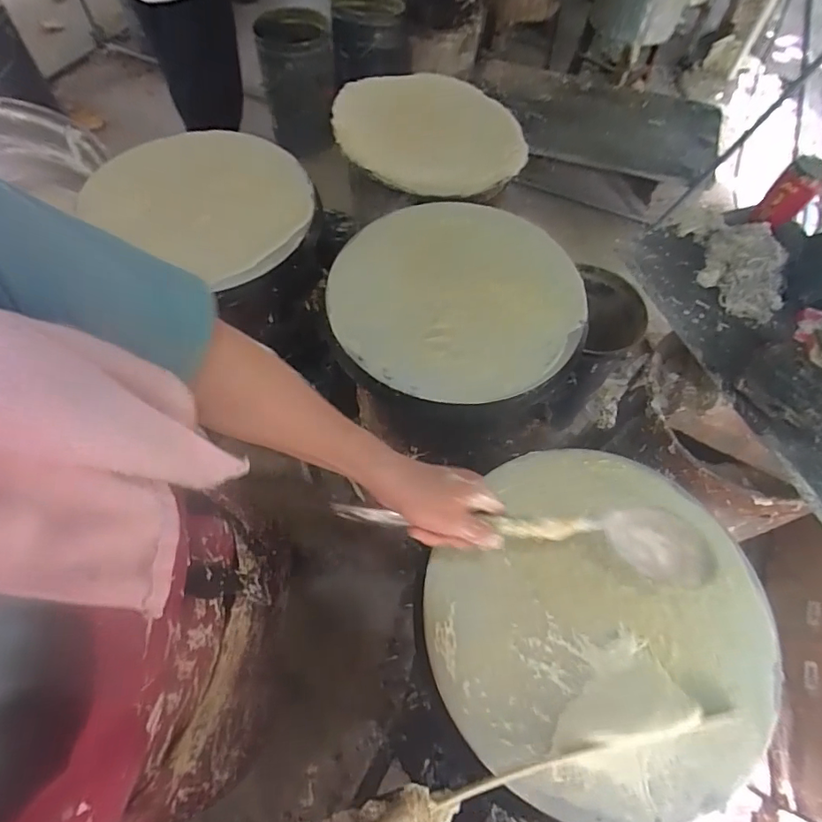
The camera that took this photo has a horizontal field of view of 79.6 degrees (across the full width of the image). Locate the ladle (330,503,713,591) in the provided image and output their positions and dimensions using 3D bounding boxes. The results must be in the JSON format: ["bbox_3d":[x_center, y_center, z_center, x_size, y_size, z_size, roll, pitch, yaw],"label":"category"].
[{"bbox_3d":[0.103,0.118,0.451,0.339,0.063,0.060,6,63,-6],"label":"ladle"}]

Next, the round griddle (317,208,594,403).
[{"bbox_3d":[0.065,-0.174,0.744,0.356,0.033,0.354,1,62,-2],"label":"round griddle"}]

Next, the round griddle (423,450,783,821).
[{"bbox_3d":[0.217,0.225,0.543,0.355,0.053,0.379,-1,63,1],"label":"round griddle"}]

